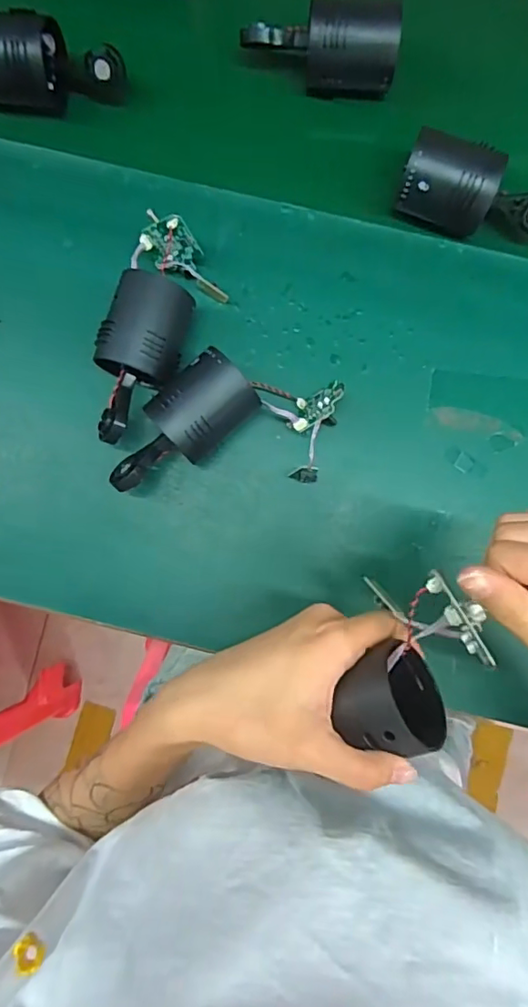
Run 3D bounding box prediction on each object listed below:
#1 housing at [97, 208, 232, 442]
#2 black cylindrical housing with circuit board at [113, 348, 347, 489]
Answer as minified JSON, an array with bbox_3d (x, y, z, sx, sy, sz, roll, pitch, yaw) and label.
[{"bbox_3d":[-0.076,-0.121,0.391,0.066,0.055,0.165,16,87,1],"label":"housing"},{"bbox_3d":[-0.026,-0.057,0.386,0.157,0.058,0.084,-3,87,0],"label":"black cylindrical housing with circuit board"}]

